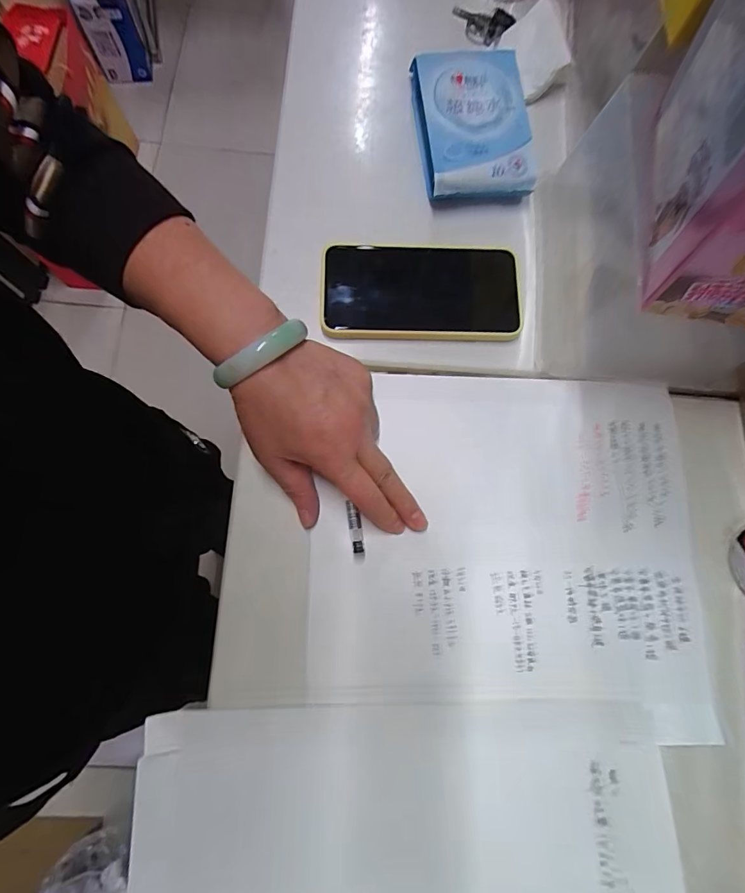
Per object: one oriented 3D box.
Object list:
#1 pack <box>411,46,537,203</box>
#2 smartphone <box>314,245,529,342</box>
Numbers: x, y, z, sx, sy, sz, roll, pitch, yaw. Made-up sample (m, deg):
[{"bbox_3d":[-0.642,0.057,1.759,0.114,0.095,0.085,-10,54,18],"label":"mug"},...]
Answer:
[{"bbox_3d":[0.083,-0.277,0.376,0.092,0.034,0.136,-7,78,-3],"label":"pack"},{"bbox_3d":[0.038,-0.124,0.351,0.155,0.015,0.080,0,78,-2],"label":"smartphone"}]

